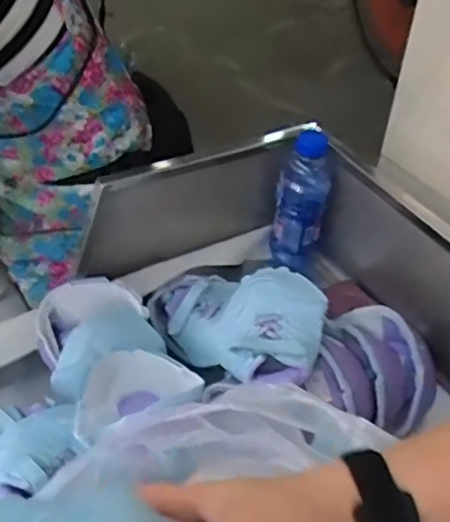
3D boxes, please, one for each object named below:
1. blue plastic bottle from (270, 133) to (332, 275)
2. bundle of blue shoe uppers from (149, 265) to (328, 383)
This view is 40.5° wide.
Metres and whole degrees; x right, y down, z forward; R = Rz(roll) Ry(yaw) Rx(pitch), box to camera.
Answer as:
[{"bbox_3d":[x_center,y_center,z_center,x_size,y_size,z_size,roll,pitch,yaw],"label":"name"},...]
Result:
[{"bbox_3d":[0.107,-0.083,0.858,0.068,0.213,0.053,12,42,8],"label":"blue plastic bottle"},{"bbox_3d":[0.012,0.063,0.707,0.231,0.086,0.114,6,28,45],"label":"bundle of blue shoe uppers"}]

